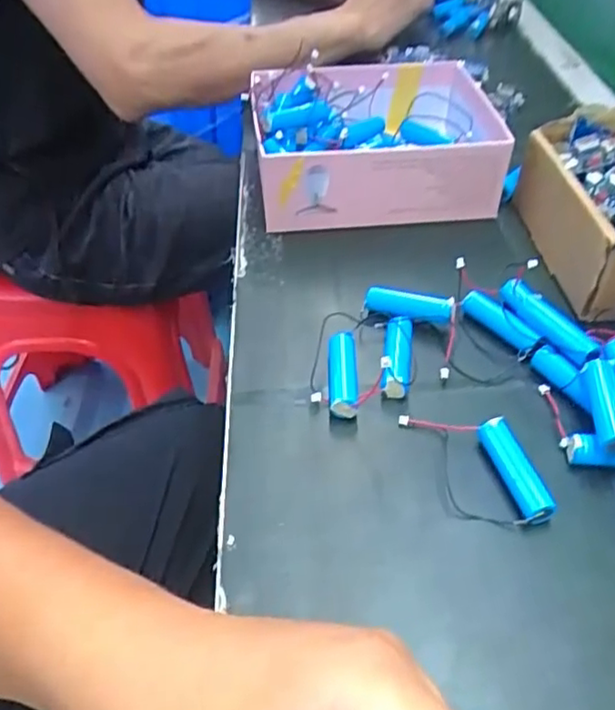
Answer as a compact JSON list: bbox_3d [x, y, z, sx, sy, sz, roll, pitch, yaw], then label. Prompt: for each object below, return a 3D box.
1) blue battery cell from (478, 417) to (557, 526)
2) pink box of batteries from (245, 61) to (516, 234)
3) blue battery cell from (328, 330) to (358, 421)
[{"bbox_3d":[0.094,0.054,0.293,0.016,0.016,0.049,-12,45,-9],"label":"blue battery cell"},{"bbox_3d":[0.046,-0.155,0.468,0.163,0.057,0.141,-6,45,-4],"label":"pink box of batteries"},{"bbox_3d":[0.018,0.011,0.332,0.015,0.015,0.049,-1,45,2],"label":"blue battery cell"}]

